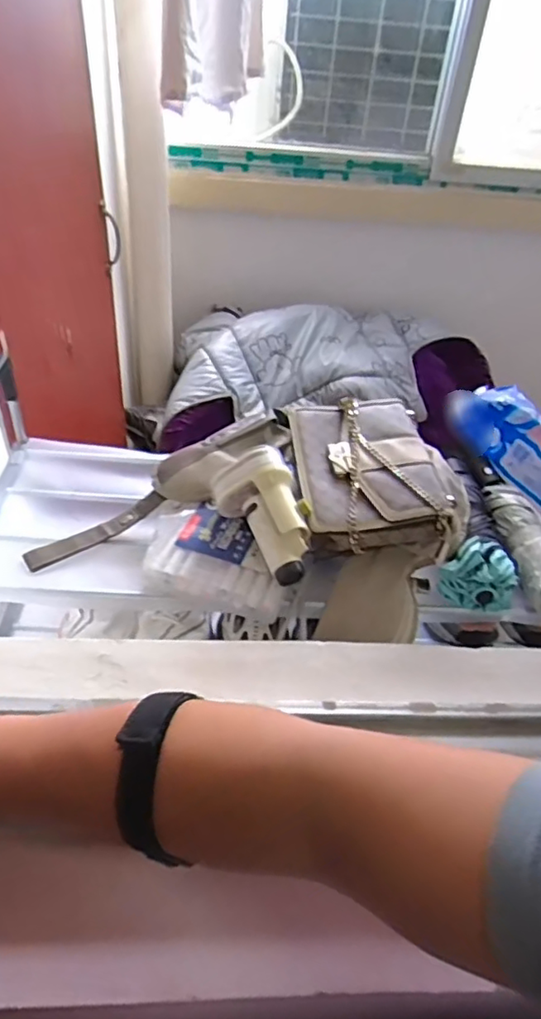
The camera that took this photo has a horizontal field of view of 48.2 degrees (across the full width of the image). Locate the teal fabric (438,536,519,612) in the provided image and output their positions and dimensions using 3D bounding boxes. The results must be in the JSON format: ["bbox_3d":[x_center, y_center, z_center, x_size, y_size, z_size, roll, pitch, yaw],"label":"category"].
[{"bbox_3d":[0.239,0.075,0.681,0.073,0.053,0.070,4,41,-3],"label":"teal fabric"}]

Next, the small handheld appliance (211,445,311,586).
[{"bbox_3d":[-0.003,0.010,0.674,0.080,0.061,0.161,-16,63,-24],"label":"small handheld appliance"}]

